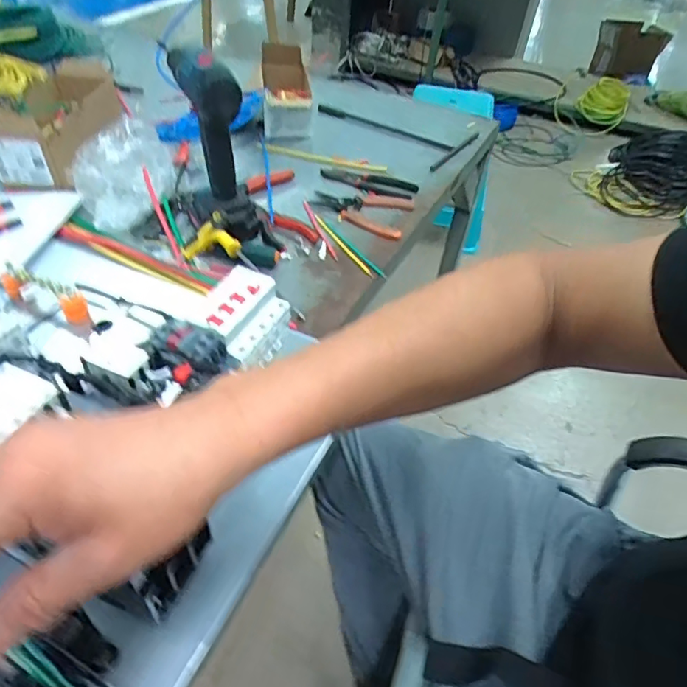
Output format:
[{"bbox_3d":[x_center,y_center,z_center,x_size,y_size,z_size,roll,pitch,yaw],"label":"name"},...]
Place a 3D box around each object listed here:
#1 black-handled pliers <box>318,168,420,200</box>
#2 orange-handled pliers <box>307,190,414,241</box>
[{"bbox_3d":[0.036,-0.256,0.833,0.157,0.013,0.042,20,46,15],"label":"black-handled pliers"},{"bbox_3d":[0.024,-0.198,0.775,0.142,0.010,0.102,15,45,10],"label":"orange-handled pliers"}]

